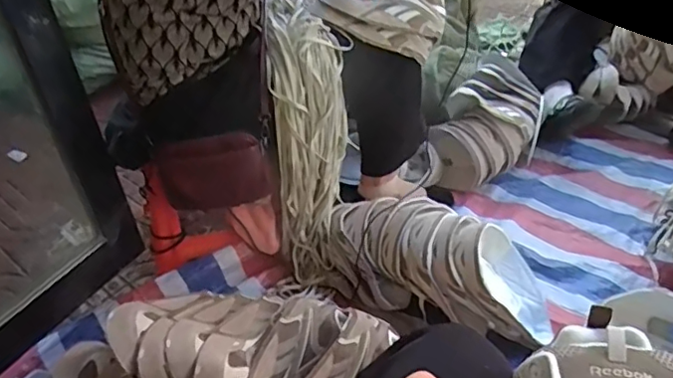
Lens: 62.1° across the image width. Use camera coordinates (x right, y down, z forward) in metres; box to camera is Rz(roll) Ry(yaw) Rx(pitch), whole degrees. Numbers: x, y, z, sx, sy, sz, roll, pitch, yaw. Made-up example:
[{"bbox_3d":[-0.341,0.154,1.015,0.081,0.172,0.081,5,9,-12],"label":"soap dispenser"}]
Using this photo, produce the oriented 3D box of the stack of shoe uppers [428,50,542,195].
[{"bbox_3d":[0.366,-0.154,1.372,0.204,0.217,0.288,26,47,33],"label":"stack of shoe uppers"}]

